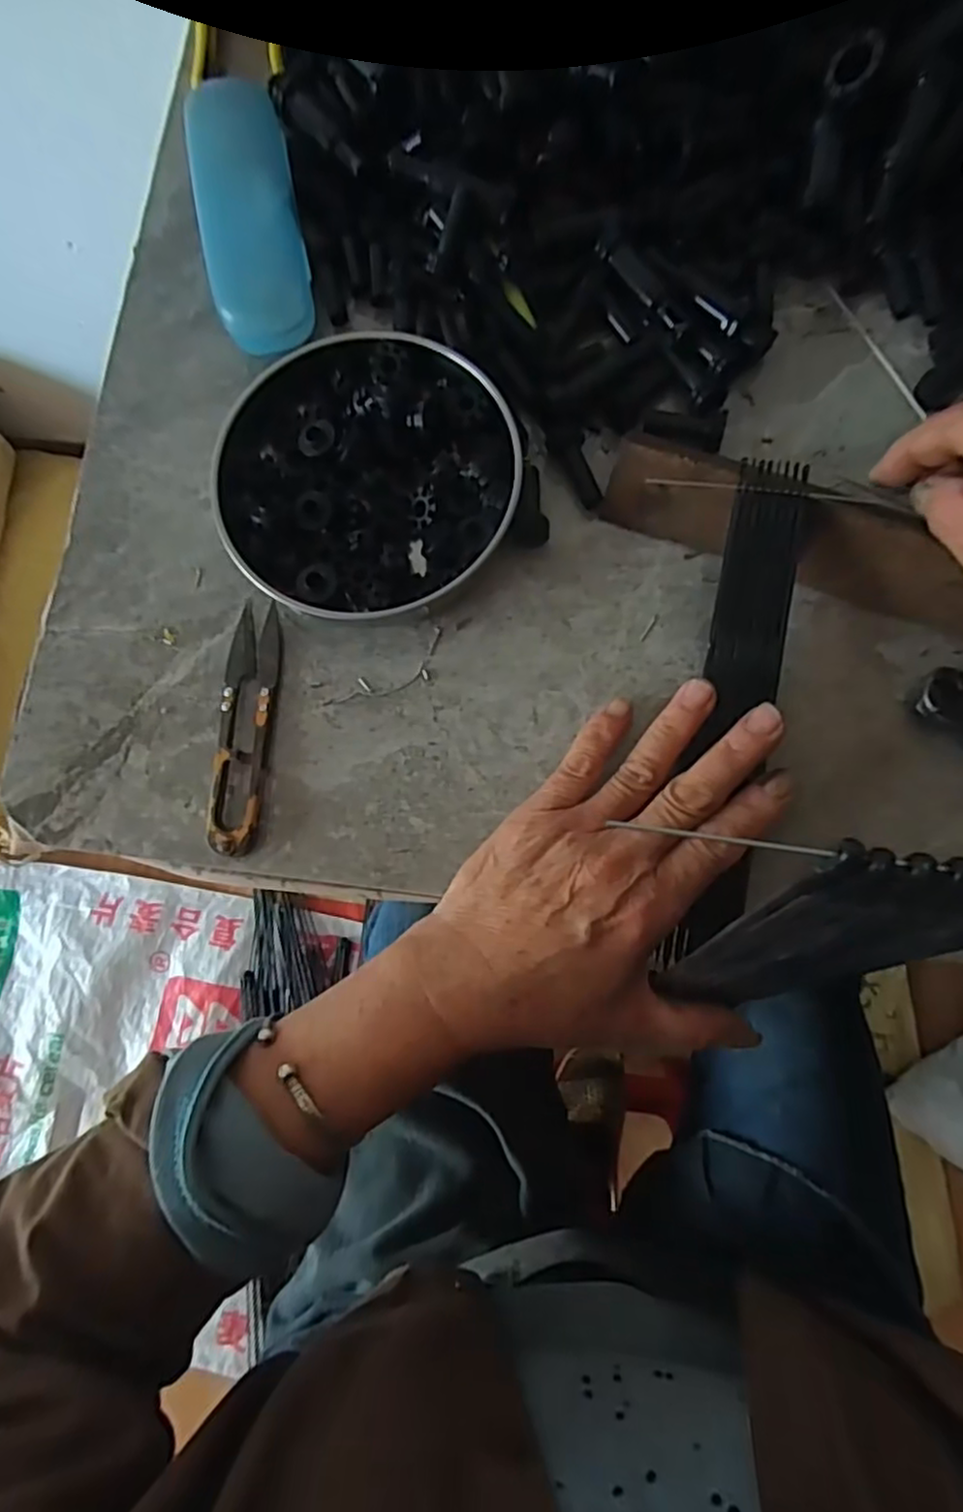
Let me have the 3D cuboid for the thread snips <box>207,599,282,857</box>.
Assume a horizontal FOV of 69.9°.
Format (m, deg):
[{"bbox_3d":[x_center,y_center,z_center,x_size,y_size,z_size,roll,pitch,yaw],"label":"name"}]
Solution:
[{"bbox_3d":[-0.110,-0.014,0.316,0.025,0.015,0.115,2,80,4],"label":"thread snips"}]

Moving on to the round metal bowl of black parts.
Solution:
[{"bbox_3d":[-0.054,-0.131,0.325,0.133,0.024,0.135,-1,79,4],"label":"round metal bowl of black parts"}]

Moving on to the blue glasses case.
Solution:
[{"bbox_3d":[-0.117,-0.277,0.349,0.045,0.023,0.146,-12,79,1],"label":"blue glasses case"}]

